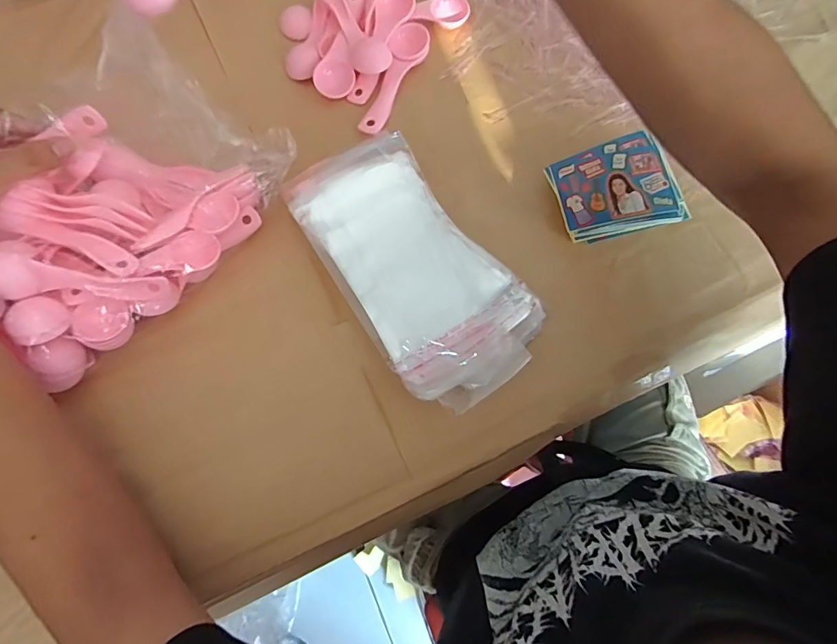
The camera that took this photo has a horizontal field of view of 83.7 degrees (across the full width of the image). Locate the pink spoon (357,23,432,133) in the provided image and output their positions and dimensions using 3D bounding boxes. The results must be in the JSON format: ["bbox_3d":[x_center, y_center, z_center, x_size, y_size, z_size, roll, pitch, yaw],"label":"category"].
[{"bbox_3d":[-0.020,-0.212,0.414,0.032,0.021,0.111,19,76,5],"label":"pink spoon"}]

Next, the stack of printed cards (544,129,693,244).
[{"bbox_3d":[0.160,-0.106,0.380,0.096,0.026,0.075,-16,75,-4],"label":"stack of printed cards"}]

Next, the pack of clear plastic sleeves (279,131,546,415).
[{"bbox_3d":[-0.005,-0.039,0.359,0.108,0.042,0.210,-36,76,-9],"label":"pack of clear plastic sleeves"}]

